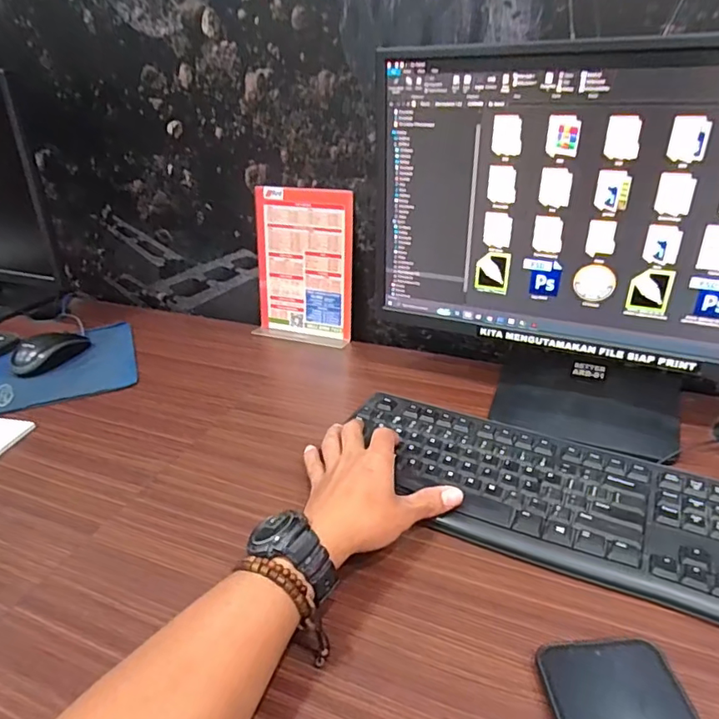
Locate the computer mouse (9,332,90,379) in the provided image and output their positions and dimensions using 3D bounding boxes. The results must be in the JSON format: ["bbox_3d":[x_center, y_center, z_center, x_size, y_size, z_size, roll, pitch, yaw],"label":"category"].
[{"bbox_3d":[-0.418,-0.011,0.718,0.051,0.035,0.105,20,37,35],"label":"computer mouse"}]

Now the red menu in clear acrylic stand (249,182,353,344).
[{"bbox_3d":[-0.083,-0.130,0.757,0.150,0.203,0.054,8,31,18],"label":"red menu in clear acrylic stand"}]

